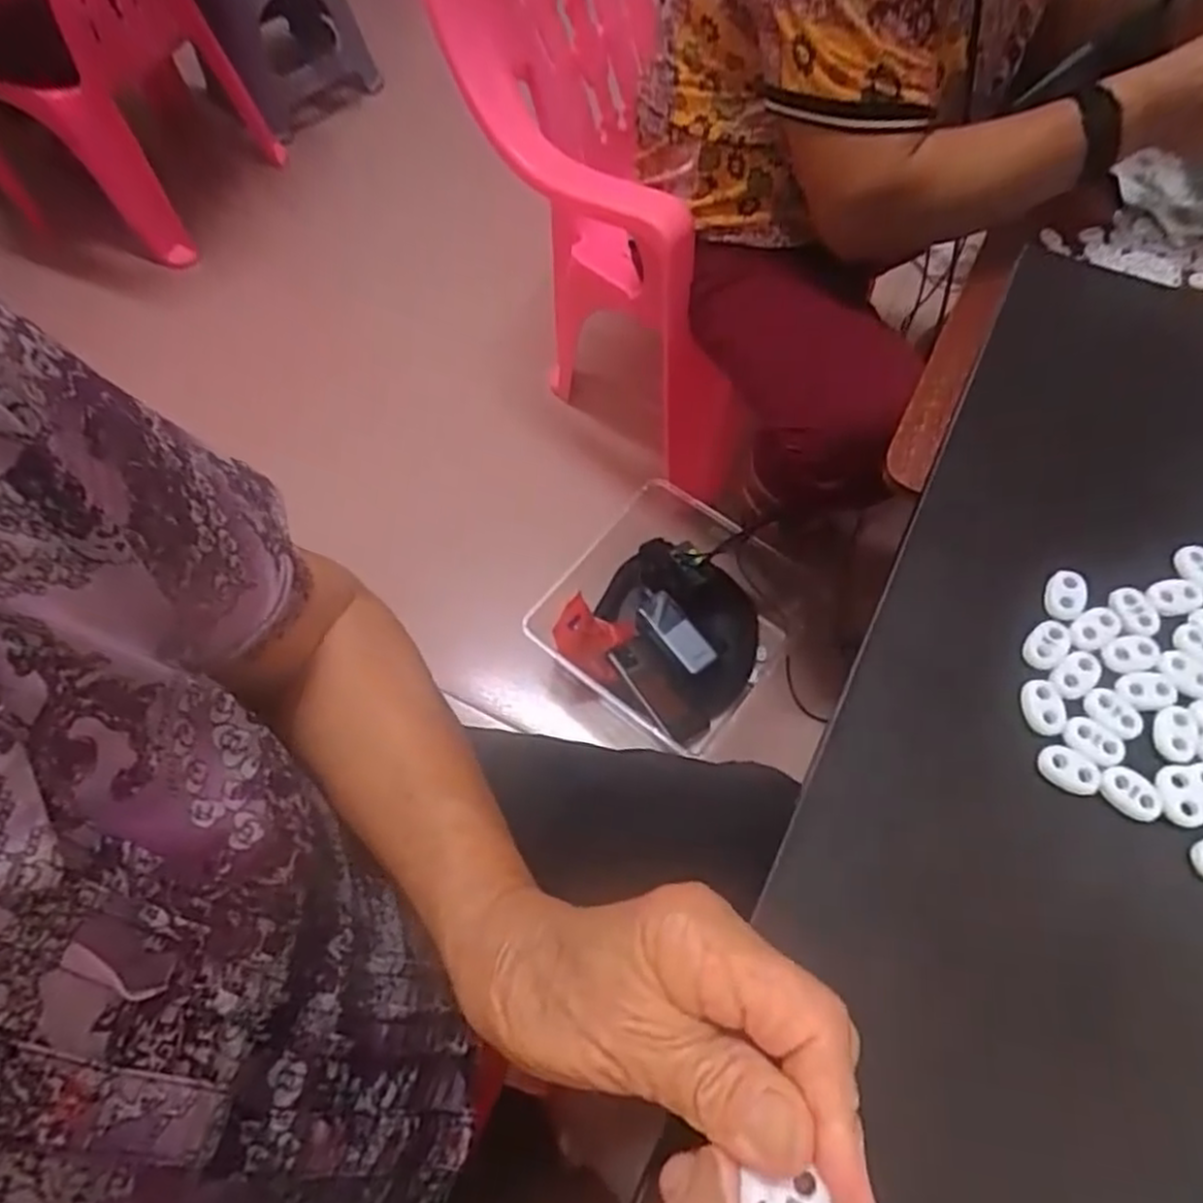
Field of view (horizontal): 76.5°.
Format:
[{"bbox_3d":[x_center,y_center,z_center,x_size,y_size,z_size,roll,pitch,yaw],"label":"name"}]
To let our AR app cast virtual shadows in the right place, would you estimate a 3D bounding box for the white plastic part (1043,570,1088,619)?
[{"bbox_3d":[0.198,-0.002,0.326,0.016,0.005,0.022,15,67,10],"label":"white plastic part"}]

